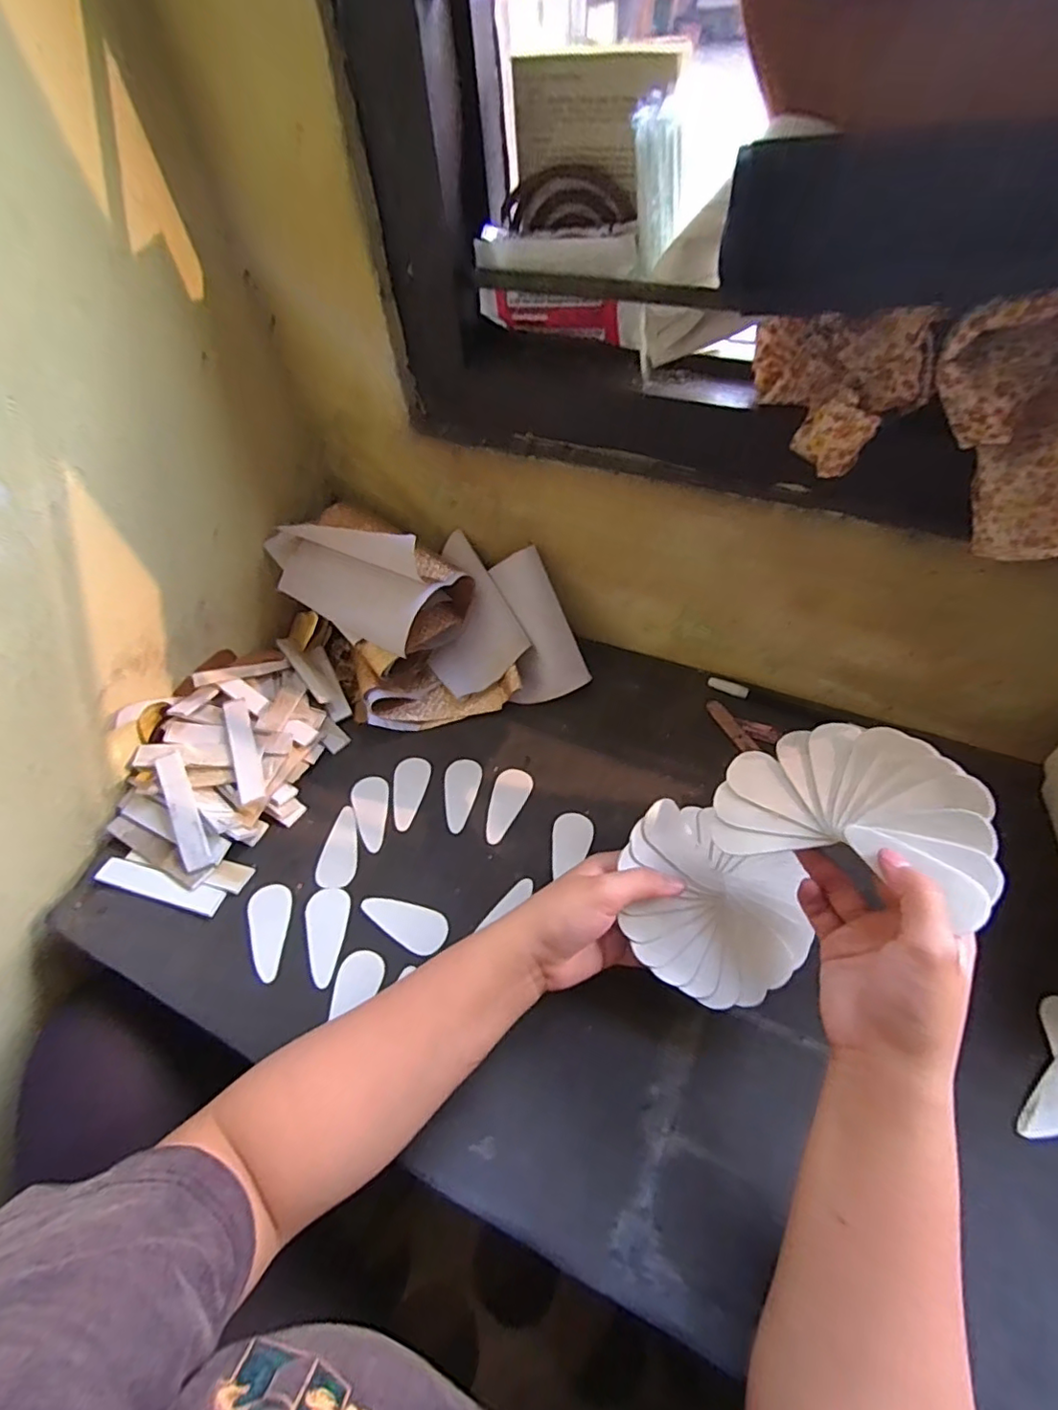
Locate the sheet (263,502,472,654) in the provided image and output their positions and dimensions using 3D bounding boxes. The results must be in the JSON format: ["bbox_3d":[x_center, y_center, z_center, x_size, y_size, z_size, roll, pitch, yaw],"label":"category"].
[{"bbox_3d":[-0.155,-0.123,0.571,0.183,0.084,0.114,28,60,23],"label":"sheet"}]

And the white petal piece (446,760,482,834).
[{"bbox_3d":[-0.061,0.078,0.504,0.031,0.004,0.071,5,53,8],"label":"white petal piece"}]

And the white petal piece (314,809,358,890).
[{"bbox_3d":[-0.157,0.118,0.481,0.031,0.004,0.070,-2,52,3],"label":"white petal piece"}]

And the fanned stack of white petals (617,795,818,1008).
[{"bbox_3d":[0.117,0.131,0.371,0.122,0.056,0.104,23,58,21],"label":"fanned stack of white petals"}]

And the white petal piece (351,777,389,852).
[{"bbox_3d":[-0.138,0.093,0.498,0.031,0.004,0.069,-6,52,0],"label":"white petal piece"}]

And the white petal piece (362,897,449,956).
[{"bbox_3d":[-0.095,0.163,0.436,0.071,0.004,0.032,21,57,19],"label":"white petal piece"}]

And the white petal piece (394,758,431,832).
[{"bbox_3d":[-0.105,0.077,0.508,0.031,0.004,0.069,-1,52,4],"label":"white petal piece"}]

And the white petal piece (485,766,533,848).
[{"bbox_3d":[-0.020,0.085,0.493,0.031,0.004,0.071,12,54,13],"label":"white petal piece"}]

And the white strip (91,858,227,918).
[{"bbox_3d":[-0.294,0.145,0.459,0.107,0.011,0.021,12,54,13],"label":"white strip"}]

